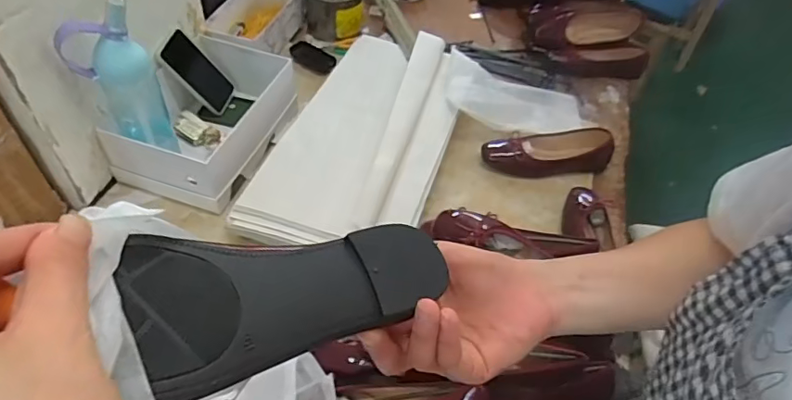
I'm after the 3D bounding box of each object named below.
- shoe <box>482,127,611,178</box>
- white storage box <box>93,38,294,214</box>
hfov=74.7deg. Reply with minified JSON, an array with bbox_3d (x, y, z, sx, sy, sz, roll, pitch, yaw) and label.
[{"bbox_3d":[0.289,-0.094,0.984,0.244,0.055,0.089,-4,50,-10],"label":"shoe"},{"bbox_3d":[-0.327,-0.140,0.919,0.203,0.126,0.313,19,50,10],"label":"white storage box"}]

